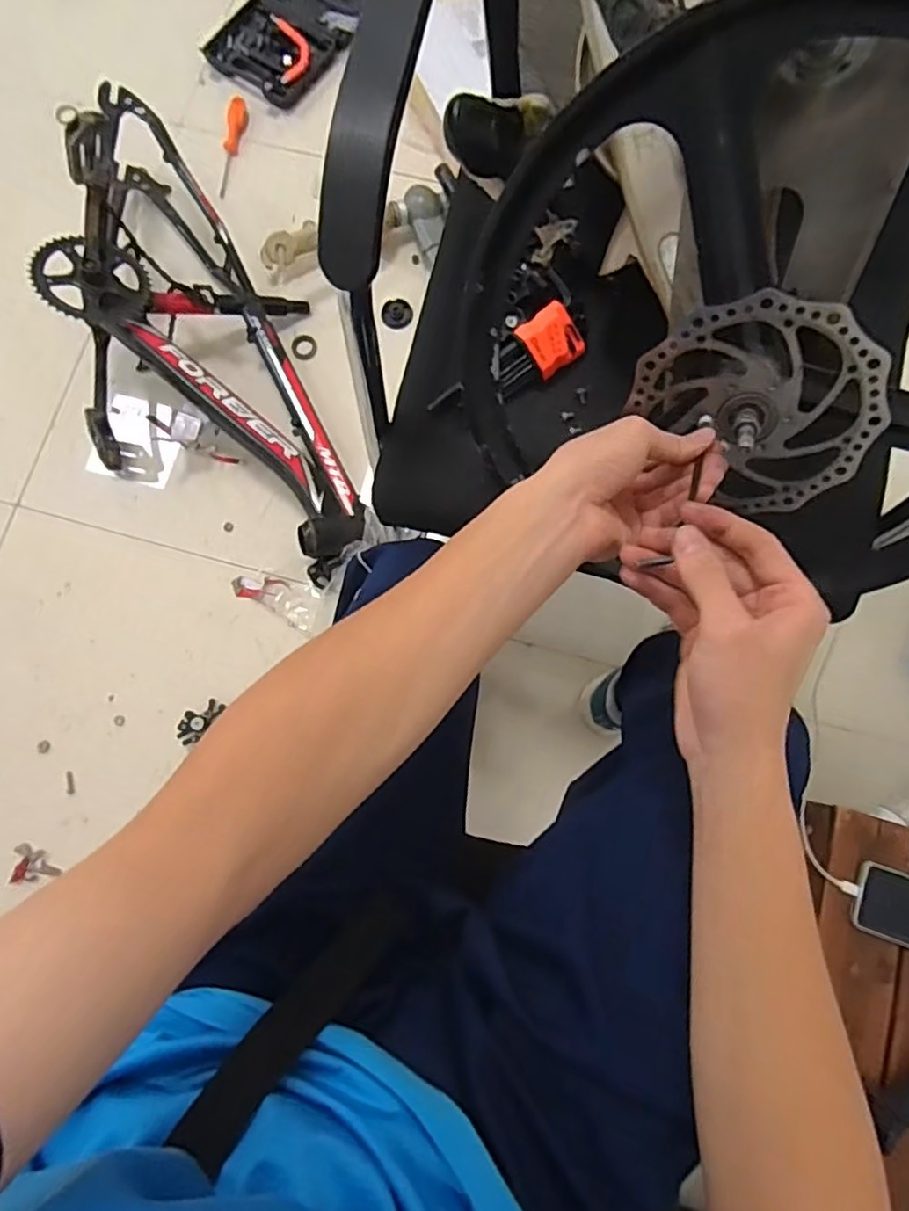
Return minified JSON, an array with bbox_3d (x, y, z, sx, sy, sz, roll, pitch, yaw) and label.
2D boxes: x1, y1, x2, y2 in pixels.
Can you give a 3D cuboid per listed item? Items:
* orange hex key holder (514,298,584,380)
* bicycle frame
[{"bbox_3d":[0.092,-0.256,0.605,0.054,0.028,0.052,-34,80,-5],"label":"orange hex key holder"},{"bbox_3d":[-0.456,-0.468,1.013,0.384,0.250,0.861,-16,79,-2],"label":"bicycle frame"}]

